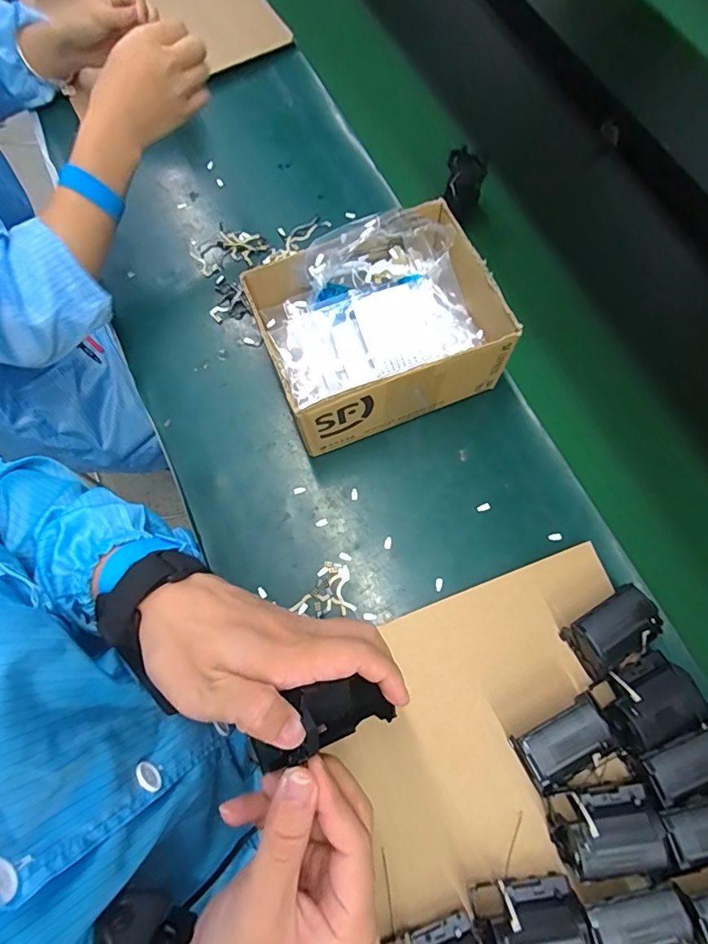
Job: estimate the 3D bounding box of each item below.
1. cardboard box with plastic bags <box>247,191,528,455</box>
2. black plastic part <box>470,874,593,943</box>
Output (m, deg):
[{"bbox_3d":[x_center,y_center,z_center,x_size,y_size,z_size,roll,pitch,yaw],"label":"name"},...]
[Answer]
[{"bbox_3d":[0.019,-0.127,0.446,0.193,0.119,0.149,-21,73,-7],"label":"cardboard box with plastic bags"},{"bbox_3d":[0.122,0.316,0.337,0.070,0.041,0.048,-11,72,-4],"label":"black plastic part"}]

